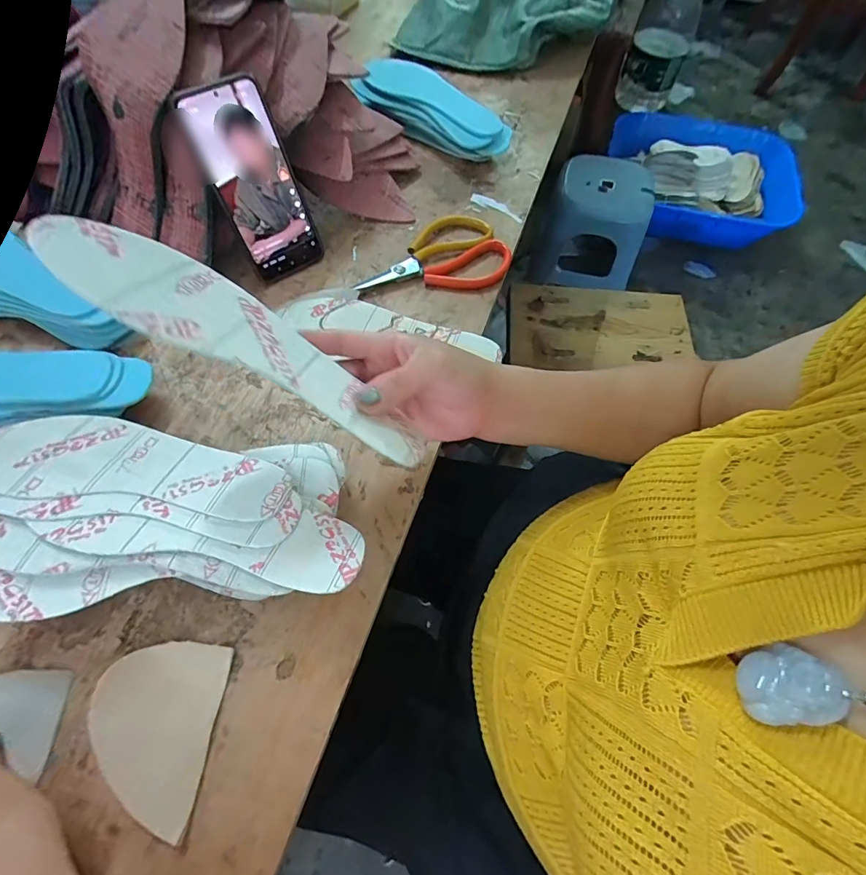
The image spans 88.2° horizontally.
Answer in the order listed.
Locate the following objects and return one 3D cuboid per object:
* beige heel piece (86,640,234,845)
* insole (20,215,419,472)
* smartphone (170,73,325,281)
[{"bbox_3d":[-0.182,0.187,0.288,0.077,0.004,0.100,9,63,-6],"label":"beige heel piece"},{"bbox_3d":[-0.099,-0.054,0.266,0.223,0.004,0.067,30,38,-23],"label":"insole"},{"bbox_3d":[-0.169,-0.239,0.429,0.077,0.160,0.013,-31,45,-16],"label":"smartphone"}]

